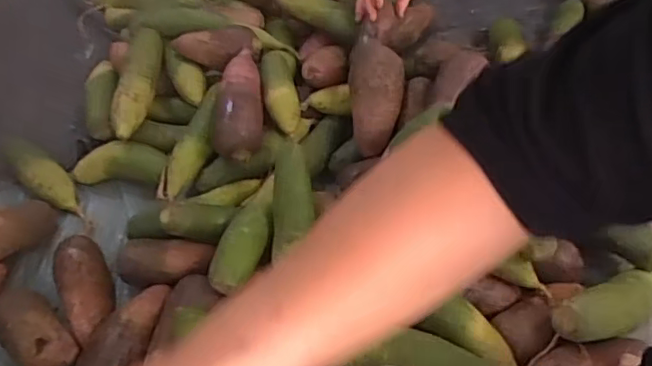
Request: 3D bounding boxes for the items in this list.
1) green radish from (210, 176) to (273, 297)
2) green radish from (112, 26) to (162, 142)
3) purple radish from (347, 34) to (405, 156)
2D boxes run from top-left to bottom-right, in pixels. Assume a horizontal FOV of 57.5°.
[{"bbox_3d":[-0.094,0.061,0.775,0.053,0.062,0.174,19,54,20],"label":"green radish"},{"bbox_3d":[-0.305,-0.167,0.969,0.055,0.054,0.203,-1,50,5],"label":"green radish"},{"bbox_3d":[0.076,-0.157,0.909,0.082,0.074,0.221,-3,50,3],"label":"purple radish"}]

